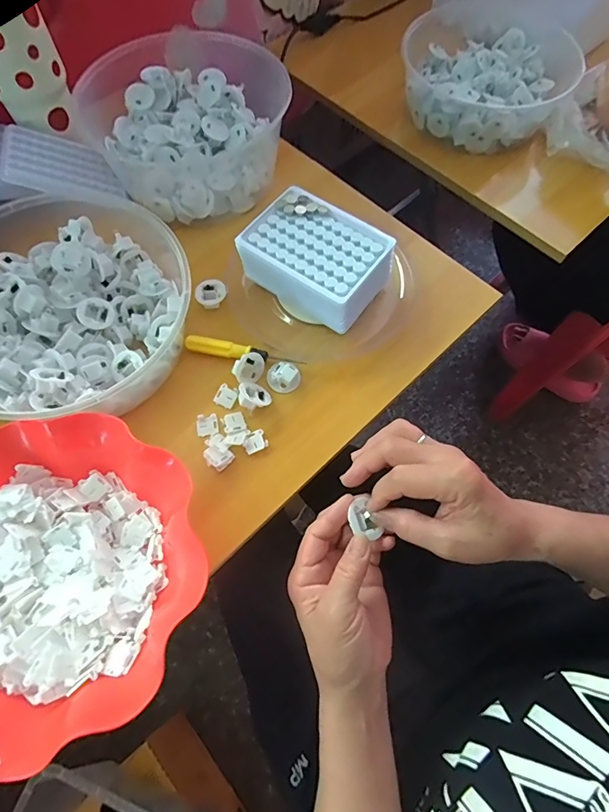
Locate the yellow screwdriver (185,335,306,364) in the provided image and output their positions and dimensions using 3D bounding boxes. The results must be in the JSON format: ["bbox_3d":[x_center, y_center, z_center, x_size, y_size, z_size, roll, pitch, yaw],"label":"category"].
[{"bbox_3d":[-0.061,-0.052,0.437,0.117,0.016,0.015,10,67,3],"label":"yellow screwdriver"}]

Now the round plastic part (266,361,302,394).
[{"bbox_3d":[-0.020,-0.029,0.425,0.032,0.013,0.028,31,70,12],"label":"round plastic part"}]

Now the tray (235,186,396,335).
[{"bbox_3d":[0.013,-0.146,0.452,0.134,0.063,0.097,32,70,12],"label":"tray"}]

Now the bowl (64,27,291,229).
[{"bbox_3d":[-0.136,-0.333,0.520,0.212,0.104,0.226,-38,73,-16],"label":"bowl"}]

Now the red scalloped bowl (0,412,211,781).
[{"bbox_3d":[-0.189,0.124,0.329,0.217,0.059,0.216,0,67,-1],"label":"red scalloped bowl"}]

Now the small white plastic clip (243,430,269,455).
[{"bbox_3d":[-0.045,0.033,0.403,0.022,0.005,0.018,-28,70,-12],"label":"small white plastic clip"}]

